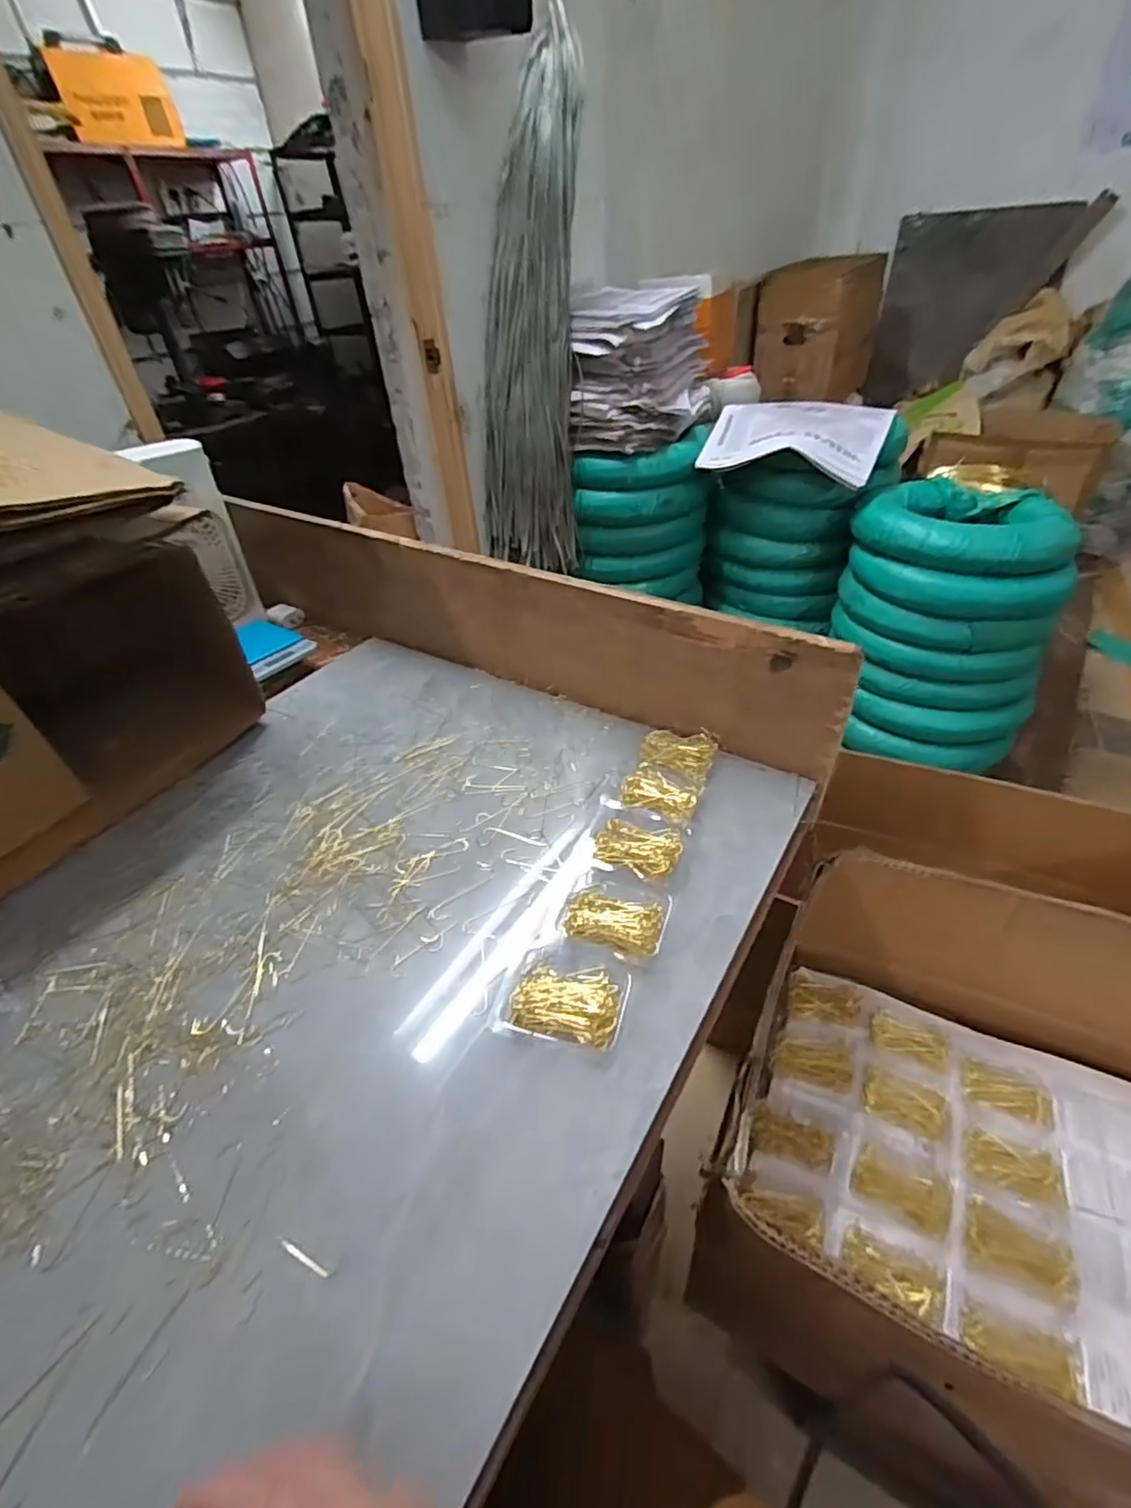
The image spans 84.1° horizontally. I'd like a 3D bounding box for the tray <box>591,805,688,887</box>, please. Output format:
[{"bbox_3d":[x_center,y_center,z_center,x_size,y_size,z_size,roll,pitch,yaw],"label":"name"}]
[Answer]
[{"bbox_3d":[0.059,0.072,0.530,0.082,0.015,0.072,14,44,21],"label":"tray"}]

